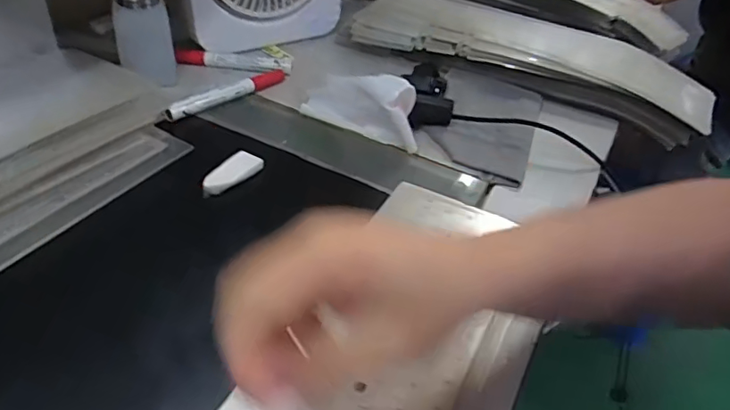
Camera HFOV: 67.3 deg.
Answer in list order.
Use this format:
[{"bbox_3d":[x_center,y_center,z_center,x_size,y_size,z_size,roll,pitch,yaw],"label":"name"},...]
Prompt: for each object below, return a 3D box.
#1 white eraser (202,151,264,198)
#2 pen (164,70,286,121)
[{"bbox_3d":[-0.115,-0.027,0.465,0.026,0.012,0.060,26,44,21],"label":"white eraser"},{"bbox_3d":[-0.140,-0.117,0.569,0.019,0.016,0.149,31,46,26],"label":"pen"}]

